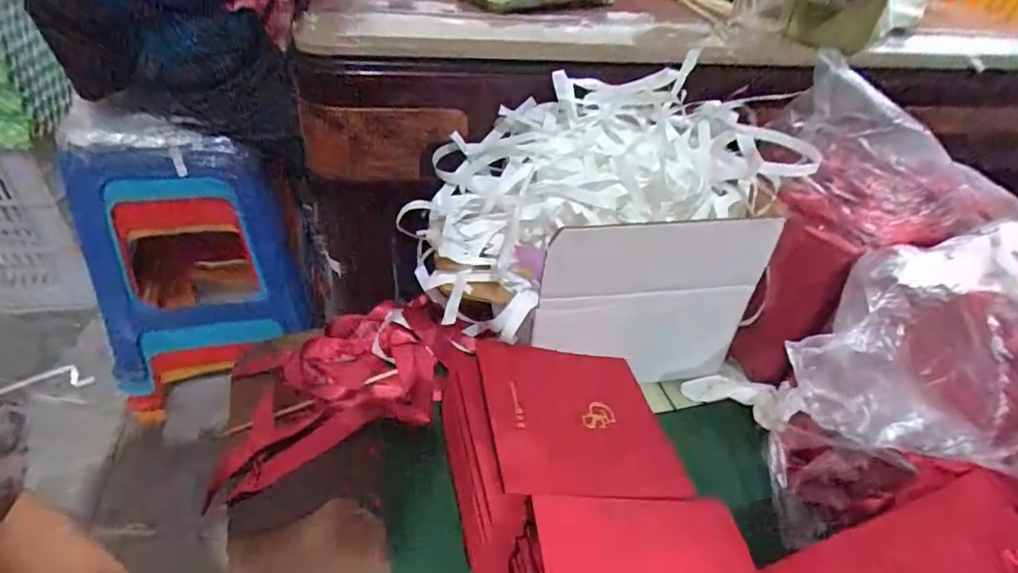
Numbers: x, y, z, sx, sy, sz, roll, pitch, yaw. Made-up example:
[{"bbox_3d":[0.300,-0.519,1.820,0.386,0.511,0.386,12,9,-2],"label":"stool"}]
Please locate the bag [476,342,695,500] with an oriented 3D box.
[{"bbox_3d":[0.051,0.097,0.406,0.141,0.009,0.139,10,33,-19],"label":"bag"}]

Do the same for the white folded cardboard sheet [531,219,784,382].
[{"bbox_3d":[0.112,0.018,0.444,0.177,0.165,0.016,1,39,-7],"label":"white folded cardboard sheet"}]

